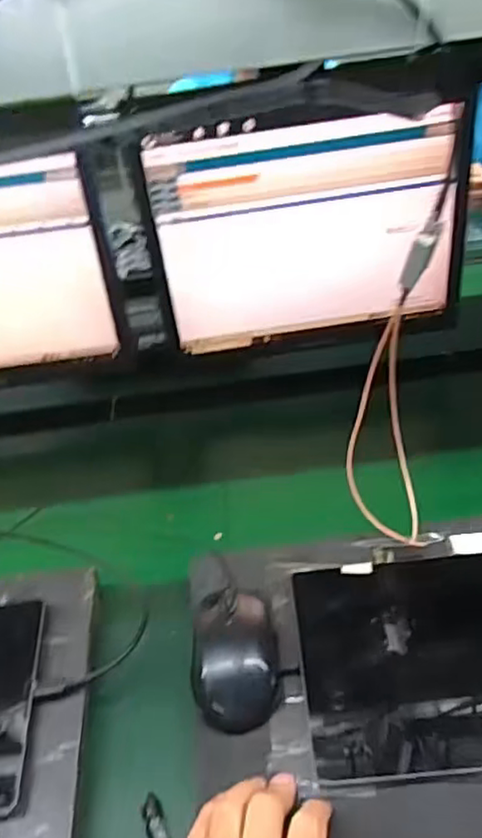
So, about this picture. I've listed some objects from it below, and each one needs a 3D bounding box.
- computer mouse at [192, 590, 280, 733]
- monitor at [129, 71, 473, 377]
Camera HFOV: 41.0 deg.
[{"bbox_3d":[-0.004,0.170,0.474,0.060,0.031,0.098,-6,35,3],"label":"computer mouse"},{"bbox_3d":[0.082,-0.203,0.756,0.370,0.275,0.056,-8,35,0],"label":"monitor"}]

